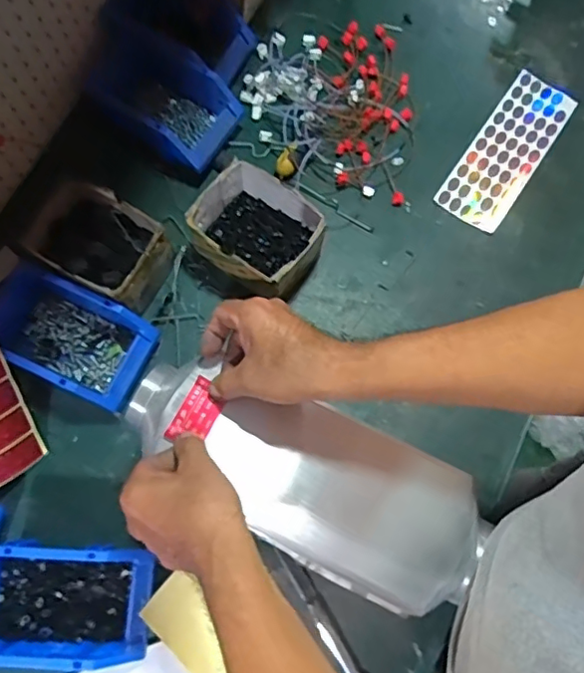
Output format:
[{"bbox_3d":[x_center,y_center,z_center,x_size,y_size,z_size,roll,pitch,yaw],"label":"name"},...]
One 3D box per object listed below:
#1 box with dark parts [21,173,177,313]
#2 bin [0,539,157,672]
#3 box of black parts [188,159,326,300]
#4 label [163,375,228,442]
[{"bbox_3d":[-0.239,-0.112,0.717,0.164,0.097,0.116,29,76,8],"label":"box with dark parts"},{"bbox_3d":[-0.252,0.287,0.617,0.193,0.066,0.120,2,74,0],"label":"bin"},{"bbox_3d":[-0.044,-0.130,0.731,0.151,0.094,0.120,35,76,8],"label":"box of black parts"},{"bbox_3d":[-0.085,0.070,0.518,0.034,0.005,0.061,27,77,9],"label":"label"}]

